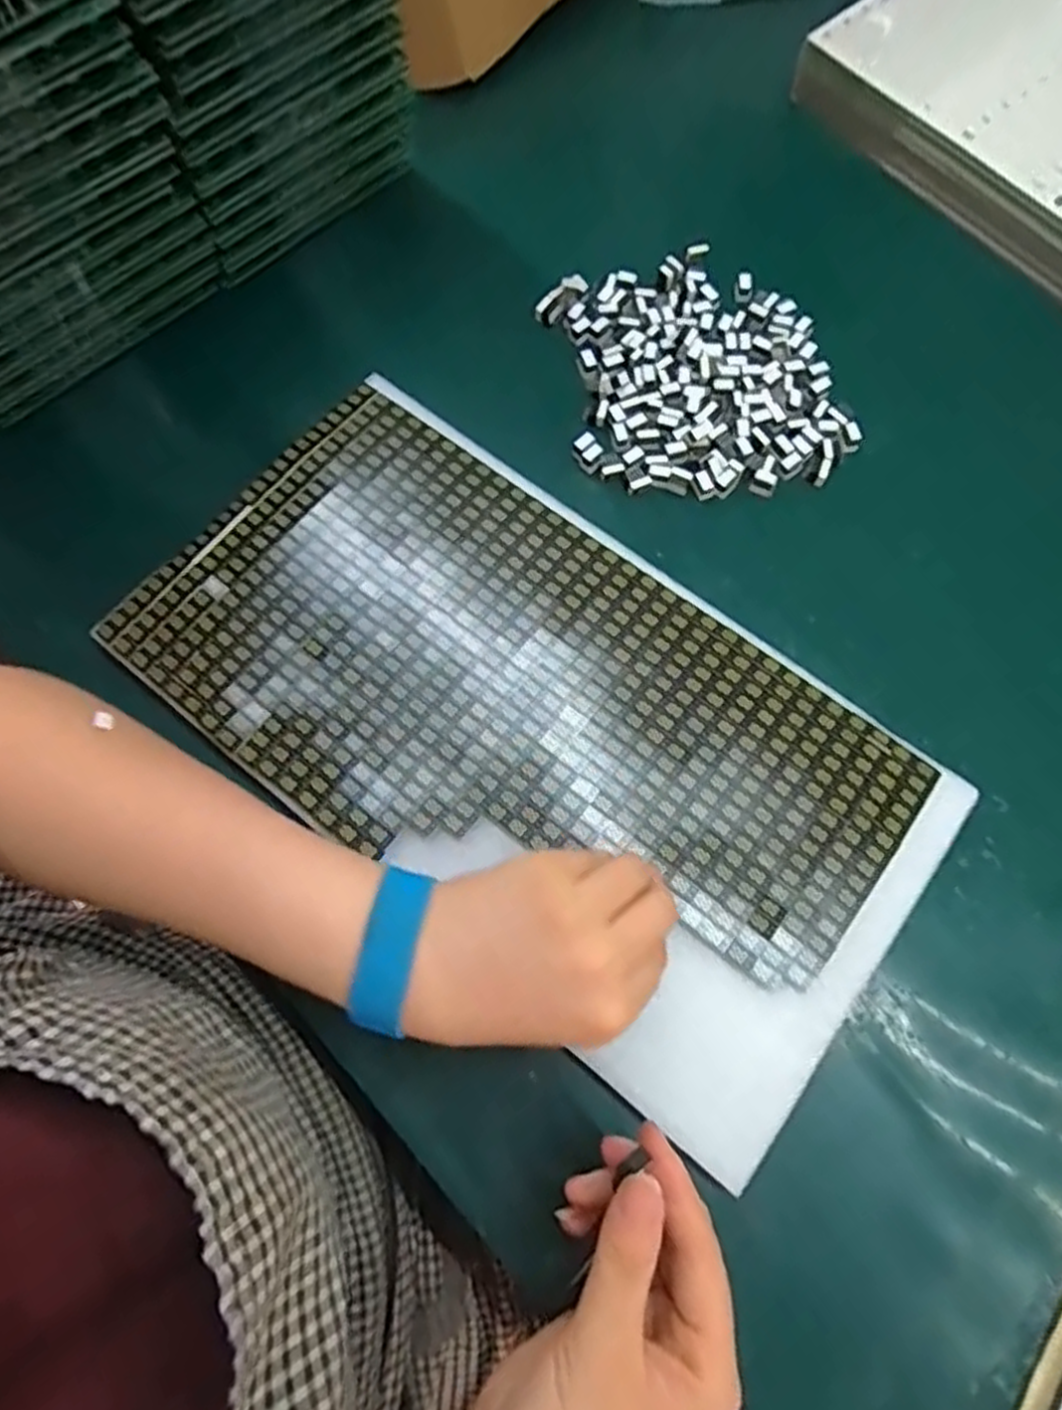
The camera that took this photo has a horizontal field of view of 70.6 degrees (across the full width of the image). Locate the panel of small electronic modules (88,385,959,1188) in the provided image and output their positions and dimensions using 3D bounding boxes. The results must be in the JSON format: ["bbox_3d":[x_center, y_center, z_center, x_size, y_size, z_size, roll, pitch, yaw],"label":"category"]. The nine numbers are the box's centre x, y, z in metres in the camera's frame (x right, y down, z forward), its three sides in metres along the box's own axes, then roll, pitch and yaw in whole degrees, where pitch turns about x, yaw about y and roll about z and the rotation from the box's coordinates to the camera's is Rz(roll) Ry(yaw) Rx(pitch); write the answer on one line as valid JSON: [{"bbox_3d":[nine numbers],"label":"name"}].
[{"bbox_3d":[0.000,0.003,0.362,0.375,0.009,0.207,38,76,11],"label":"panel of small electronic modules"}]

